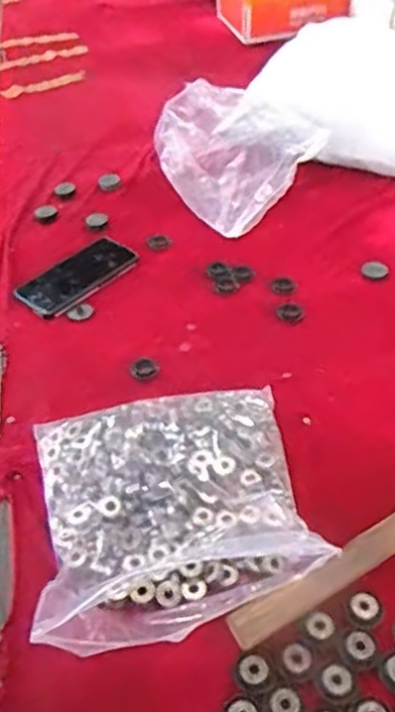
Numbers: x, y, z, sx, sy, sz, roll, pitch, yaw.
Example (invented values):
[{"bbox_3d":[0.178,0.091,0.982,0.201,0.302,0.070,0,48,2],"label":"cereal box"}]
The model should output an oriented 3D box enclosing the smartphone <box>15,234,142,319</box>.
[{"bbox_3d":[-0.157,-0.110,0.918,0.085,0.014,0.171,26,51,26],"label":"smartphone"}]

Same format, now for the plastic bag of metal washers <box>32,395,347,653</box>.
[{"bbox_3d":[-0.025,0.131,0.622,0.241,0.052,0.253,-8,44,-6],"label":"plastic bag of metal washers"}]

